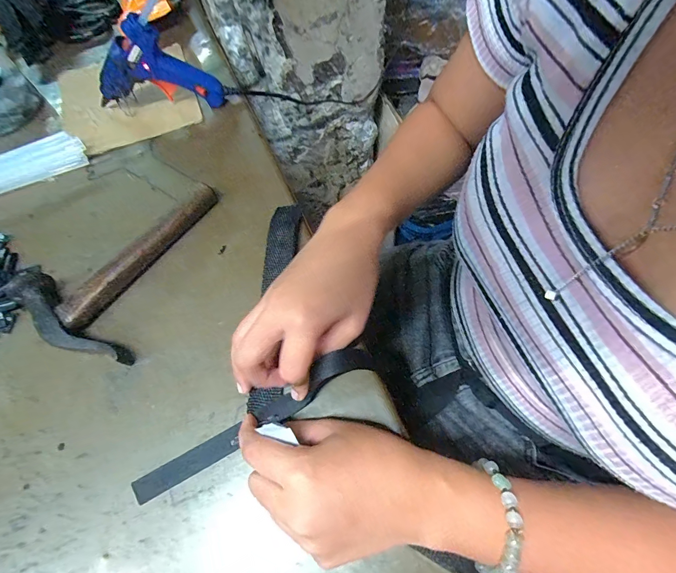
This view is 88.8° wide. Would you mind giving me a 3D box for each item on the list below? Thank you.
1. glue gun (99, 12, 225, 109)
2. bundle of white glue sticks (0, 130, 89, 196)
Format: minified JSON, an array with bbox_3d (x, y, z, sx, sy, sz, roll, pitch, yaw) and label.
[{"bbox_3d":[-0.203,-0.232,0.373,0.134,0.092,0.023,-4,64,2],"label":"glue gun"},{"bbox_3d":[-0.367,-0.115,0.365,0.187,0.030,0.026,-26,66,-8],"label":"bundle of white glue sticks"}]

